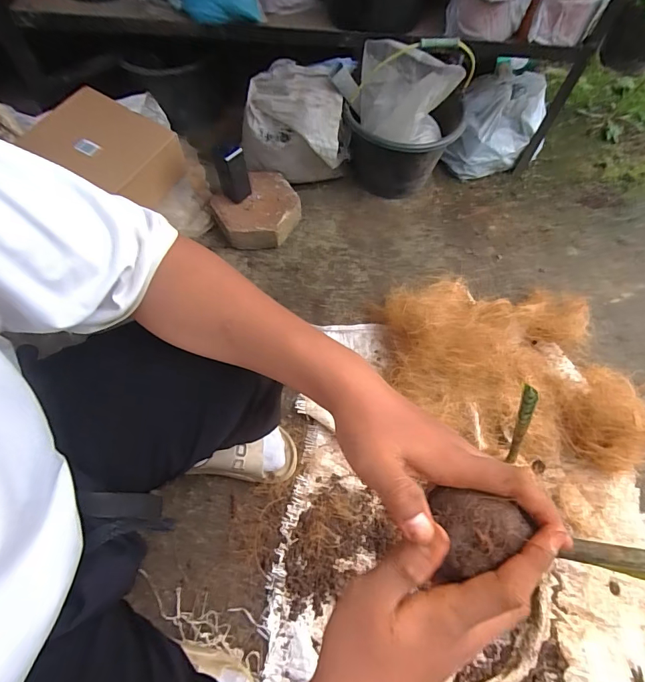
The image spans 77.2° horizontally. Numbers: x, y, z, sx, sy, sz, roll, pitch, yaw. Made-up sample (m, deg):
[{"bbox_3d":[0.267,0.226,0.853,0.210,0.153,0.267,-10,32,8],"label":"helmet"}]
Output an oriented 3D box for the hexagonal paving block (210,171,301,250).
[{"bbox_3d":[-0.159,-0.311,1.000,0.203,0.085,0.187,-23,67,-12],"label":"hexagonal paving block"}]

